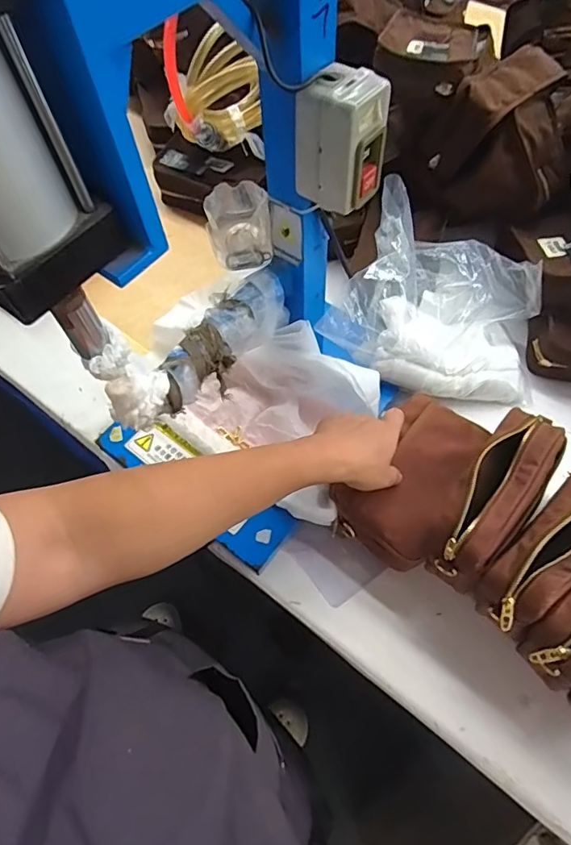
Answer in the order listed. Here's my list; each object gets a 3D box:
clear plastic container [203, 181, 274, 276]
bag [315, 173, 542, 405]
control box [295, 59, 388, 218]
[{"bbox_3d":[-0.045,-0.195,0.488,0.056,0.082,0.054,-8,62,-1],"label":"clear plastic container"},{"bbox_3d":[0.196,-0.148,0.618,0.251,0.169,0.184,6,63,6],"label":"bag"},{"bbox_3d":[0.042,-0.207,0.369,0.052,0.083,0.049,34,69,19],"label":"control box"}]

